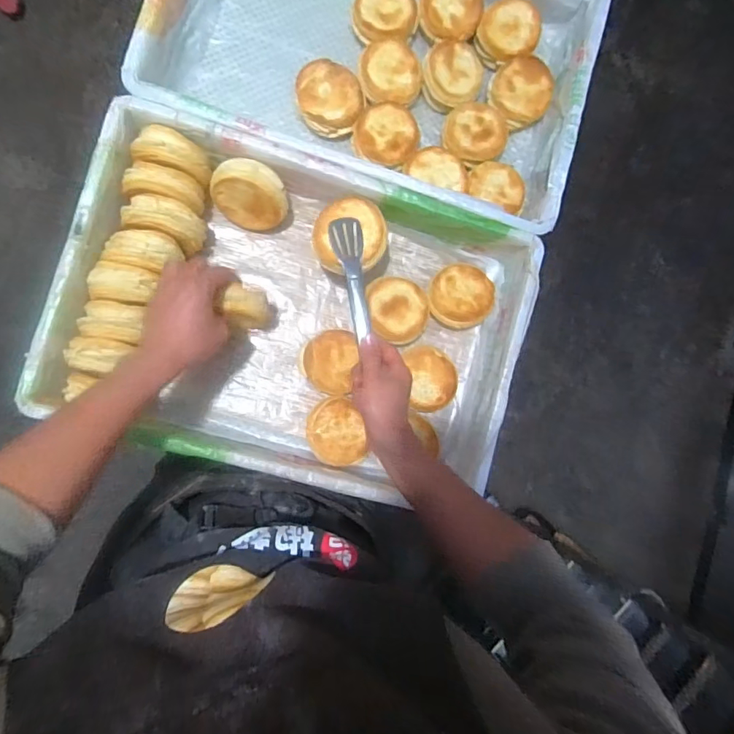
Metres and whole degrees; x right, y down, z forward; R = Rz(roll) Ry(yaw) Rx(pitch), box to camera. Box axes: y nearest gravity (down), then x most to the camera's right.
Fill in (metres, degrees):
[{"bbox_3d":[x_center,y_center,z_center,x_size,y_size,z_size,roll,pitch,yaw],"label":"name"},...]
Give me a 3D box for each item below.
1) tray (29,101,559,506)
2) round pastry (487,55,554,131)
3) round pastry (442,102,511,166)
[{"bbox_3d":[-0.096,-0.068,0.670,0.588,0.141,0.409,16,86,-9],"label":"tray"},{"bbox_3d":[0.246,-0.438,0.767,0.101,0.030,0.098,0,89,-10],"label":"round pastry"},{"bbox_3d":[0.173,-0.366,0.748,0.100,0.035,0.097,0,89,-10],"label":"round pastry"}]

